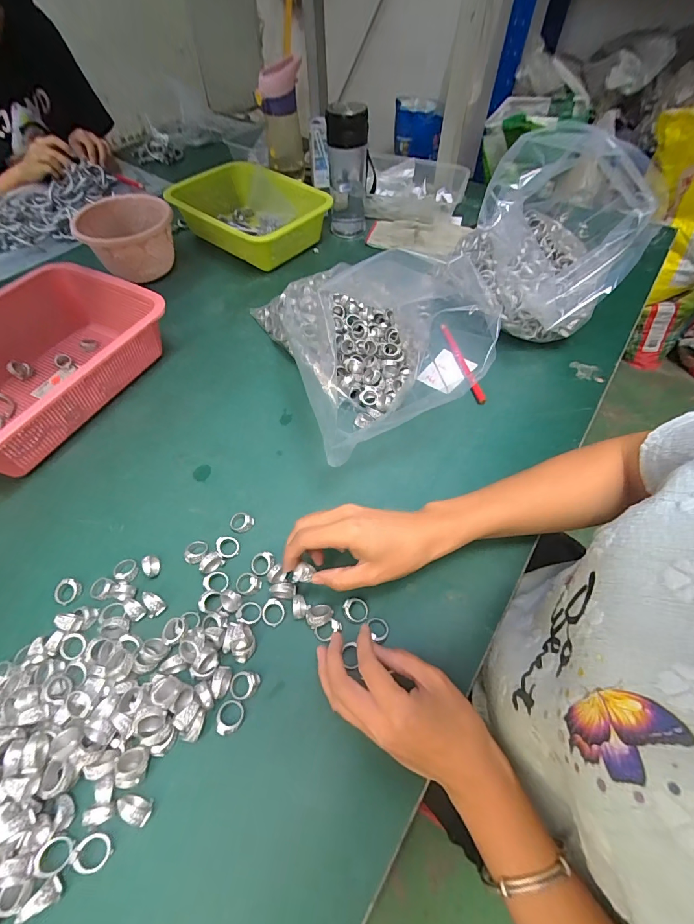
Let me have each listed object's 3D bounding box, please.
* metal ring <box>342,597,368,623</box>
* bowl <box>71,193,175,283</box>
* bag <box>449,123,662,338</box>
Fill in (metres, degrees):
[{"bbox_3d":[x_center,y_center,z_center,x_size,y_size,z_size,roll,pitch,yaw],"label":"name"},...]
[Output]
[{"bbox_3d":[0.008,0.135,0.355,0.020,0.006,0.022,0,57,0],"label":"metal ring"},{"bbox_3d":[-0.357,-0.369,0.655,0.137,0.089,0.128,0,57,0],"label":"bowl"},{"bbox_3d":[0.259,-0.296,0.507,0.198,0.217,0.196,7,57,5],"label":"bag"}]

